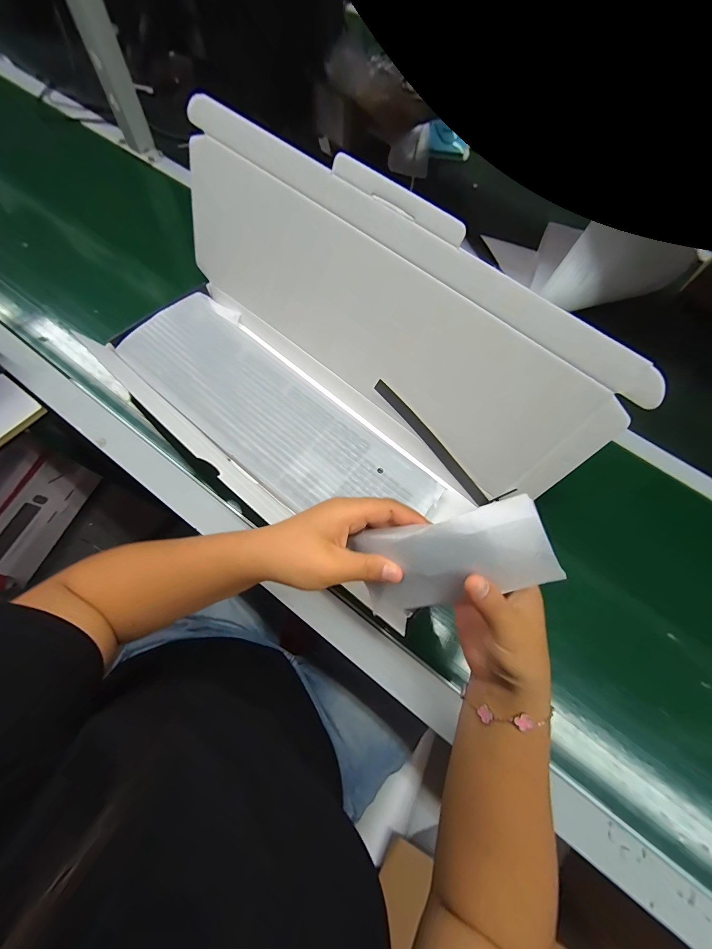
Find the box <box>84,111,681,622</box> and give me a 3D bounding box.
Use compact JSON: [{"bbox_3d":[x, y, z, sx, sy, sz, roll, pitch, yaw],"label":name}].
[{"bbox_3d":[-0.054,-0.131,0.372,0.297,0.204,0.546,-40,77,-18],"label":"box"}]

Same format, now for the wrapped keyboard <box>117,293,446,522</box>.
[{"bbox_3d":[-0.109,-0.073,0.435,0.441,0.023,0.140,40,77,10],"label":"wrapped keyboard"}]

